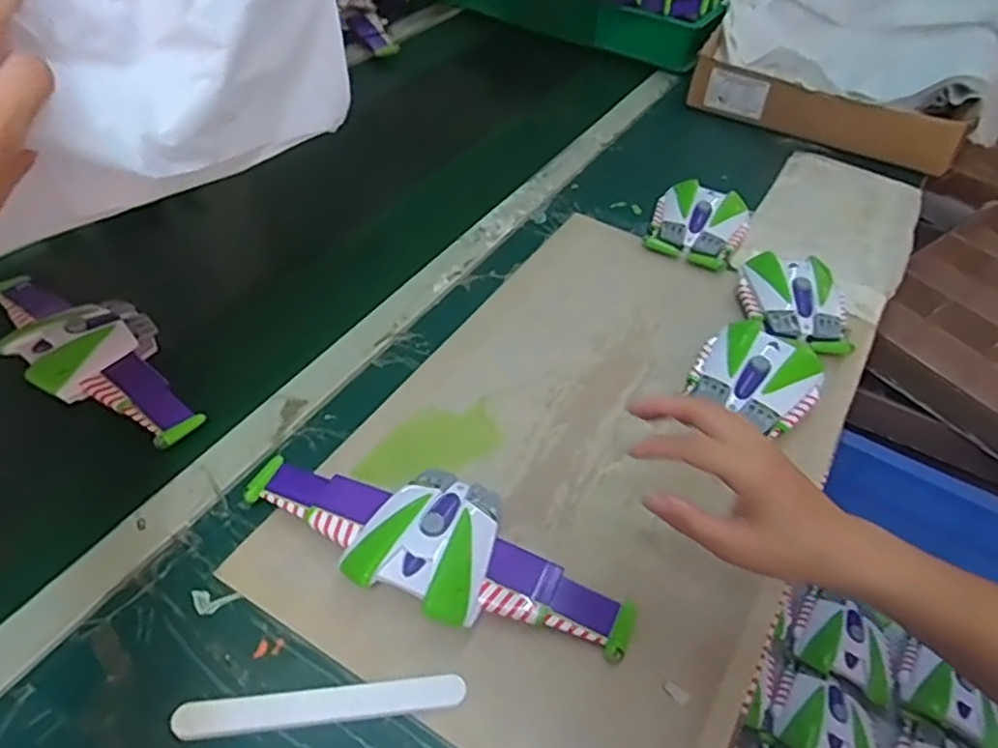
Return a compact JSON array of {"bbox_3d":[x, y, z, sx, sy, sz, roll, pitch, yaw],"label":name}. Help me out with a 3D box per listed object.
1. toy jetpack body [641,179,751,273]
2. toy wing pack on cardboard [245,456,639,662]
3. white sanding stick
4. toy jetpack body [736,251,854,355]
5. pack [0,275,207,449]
[{"bbox_3d":[0.236,-0.179,0.797,0.108,0.042,0.110,19,48,12],"label":"toy jetpack body"},{"bbox_3d":[-0.047,0.121,0.489,0.290,0.043,0.105,22,49,14],"label":"toy wing pack on cardboard"},{"bbox_3d":[-0.111,0.208,0.427,0.174,0.007,0.023,-3,48,-8],"label":"white sanding stick"},{"bbox_3d":[0.309,-0.076,0.706,0.112,0.041,0.119,14,48,8],"label":"toy jetpack body"},{"bbox_3d":[-0.379,-0.033,0.616,0.314,0.042,0.109,31,52,22],"label":"pack"}]

